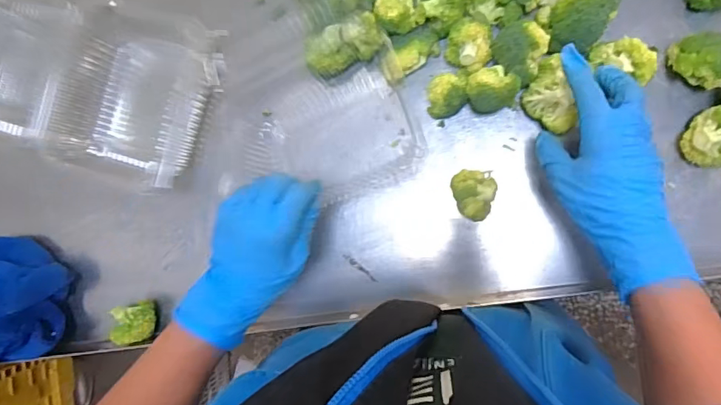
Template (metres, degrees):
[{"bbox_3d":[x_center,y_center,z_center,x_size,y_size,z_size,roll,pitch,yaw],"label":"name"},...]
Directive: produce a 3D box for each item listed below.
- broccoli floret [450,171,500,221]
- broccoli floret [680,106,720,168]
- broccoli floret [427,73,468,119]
[{"bbox_3d":[0.110,-0.007,0.472,0.041,0.044,0.048,2,90,10],"label":"broccoli floret"},{"bbox_3d":[0.311,-0.057,0.428,0.038,0.049,0.048,30,95,9],"label":"broccoli floret"},{"bbox_3d":[0.086,-0.104,0.480,0.038,0.036,0.038,0,90,10],"label":"broccoli floret"}]

